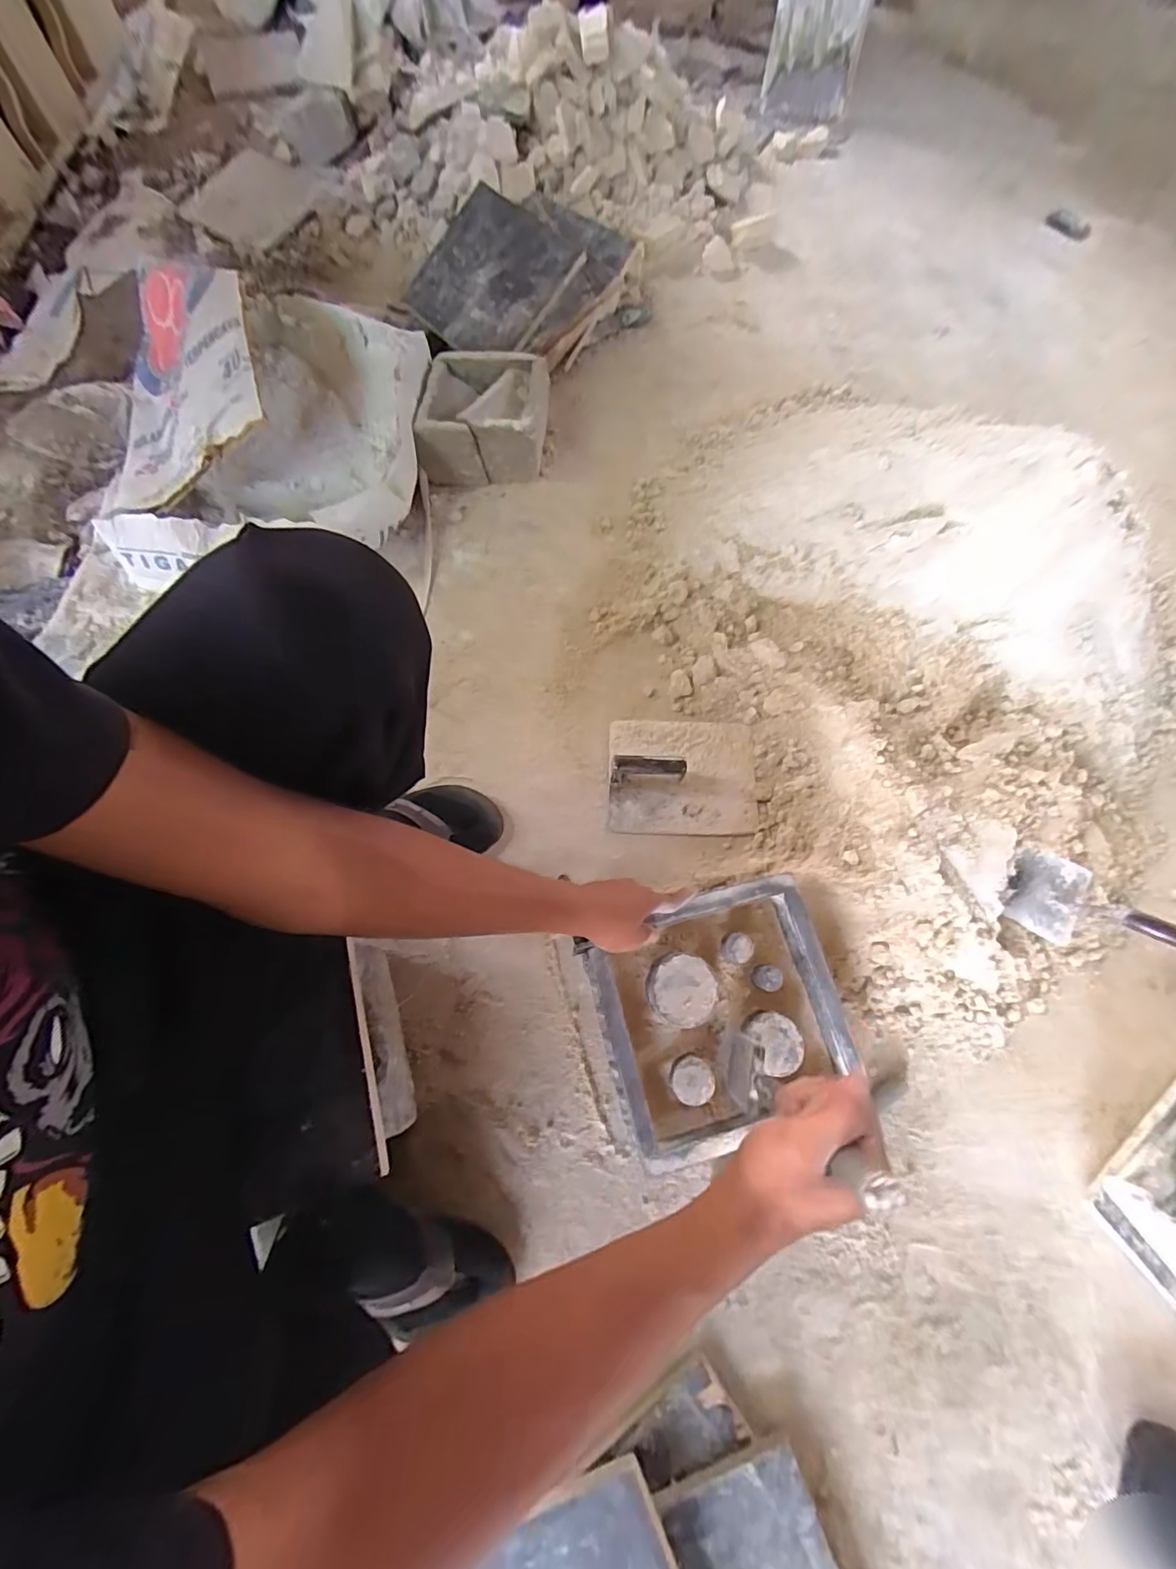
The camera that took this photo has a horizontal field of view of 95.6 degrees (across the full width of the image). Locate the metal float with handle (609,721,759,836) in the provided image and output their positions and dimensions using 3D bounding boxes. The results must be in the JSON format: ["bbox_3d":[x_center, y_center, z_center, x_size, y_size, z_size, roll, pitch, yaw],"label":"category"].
[{"bbox_3d":[0.134,-0.018,0.740,0.203,0.058,0.166,1,71,0],"label":"metal float with handle"}]

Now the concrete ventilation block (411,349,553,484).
[{"bbox_3d":[-0.173,-0.635,0.927,0.208,0.100,0.206,2,72,1],"label":"concrete ventilation block"}]

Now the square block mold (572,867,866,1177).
[{"bbox_3d":[0.139,0.239,0.567,0.243,0.040,0.224,-18,72,-7],"label":"square block mold"}]

